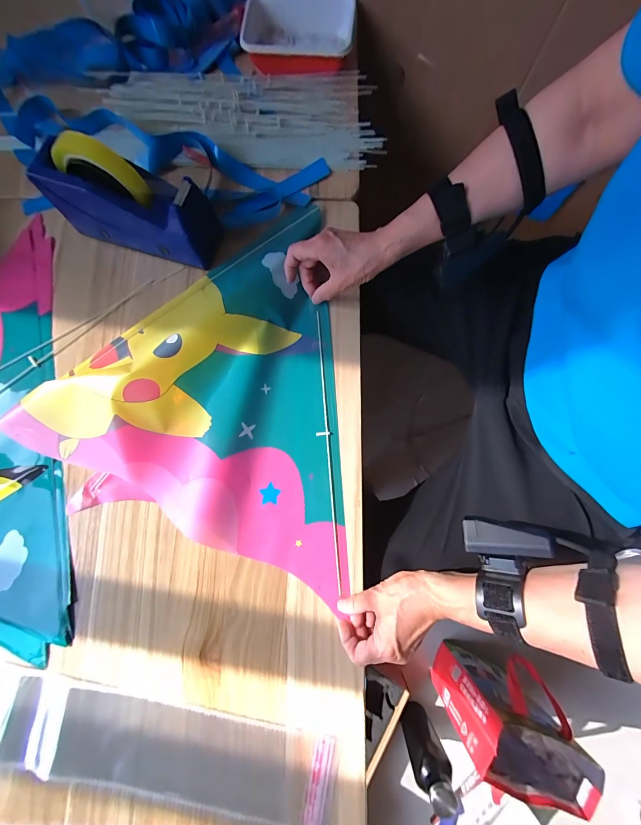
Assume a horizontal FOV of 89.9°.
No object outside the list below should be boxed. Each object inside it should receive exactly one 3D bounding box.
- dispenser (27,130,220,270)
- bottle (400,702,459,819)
[{"bbox_3d":[-0.236,-0.268,0.412,0.216,0.118,0.072,14,80,4],"label":"dispenser"},{"bbox_3d":[0.222,0.716,0.684,0.074,0.212,0.073,-20,80,-3],"label":"bottle"}]

